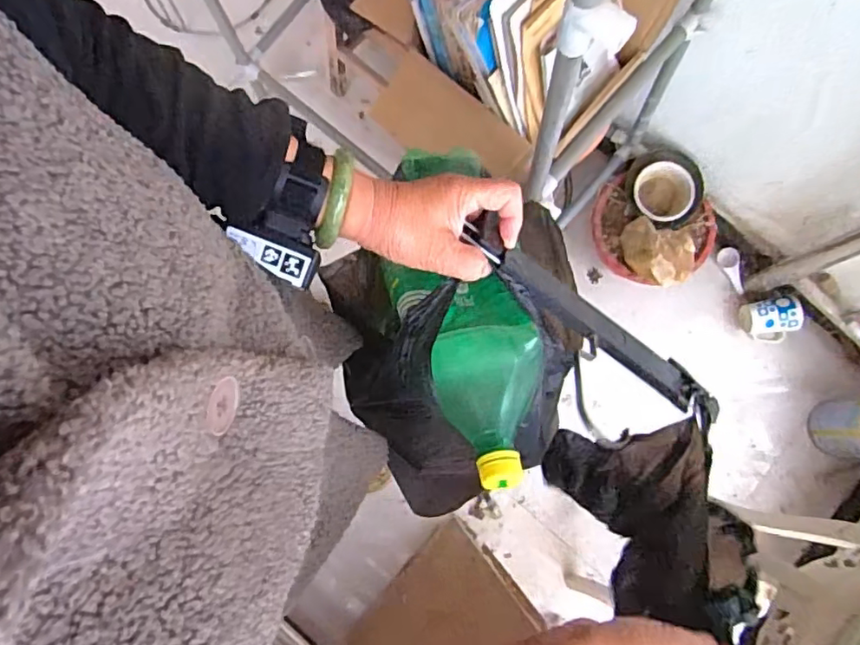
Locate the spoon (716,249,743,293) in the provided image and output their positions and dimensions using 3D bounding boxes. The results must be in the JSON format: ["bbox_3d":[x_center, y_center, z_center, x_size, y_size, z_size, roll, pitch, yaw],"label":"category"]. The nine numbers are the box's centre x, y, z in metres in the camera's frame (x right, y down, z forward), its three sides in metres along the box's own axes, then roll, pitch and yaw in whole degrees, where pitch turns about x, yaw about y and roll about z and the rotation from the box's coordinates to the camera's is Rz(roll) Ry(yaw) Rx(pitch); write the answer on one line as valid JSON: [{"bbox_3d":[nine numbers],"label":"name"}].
[{"bbox_3d":[0.725,-0.126,1.380,0.047,0.030,0.110,-32,76,21],"label":"spoon"}]

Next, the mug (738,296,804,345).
[{"bbox_3d":[0.787,-0.005,1.342,0.120,0.074,0.102,-6,80,-1],"label":"mug"}]

